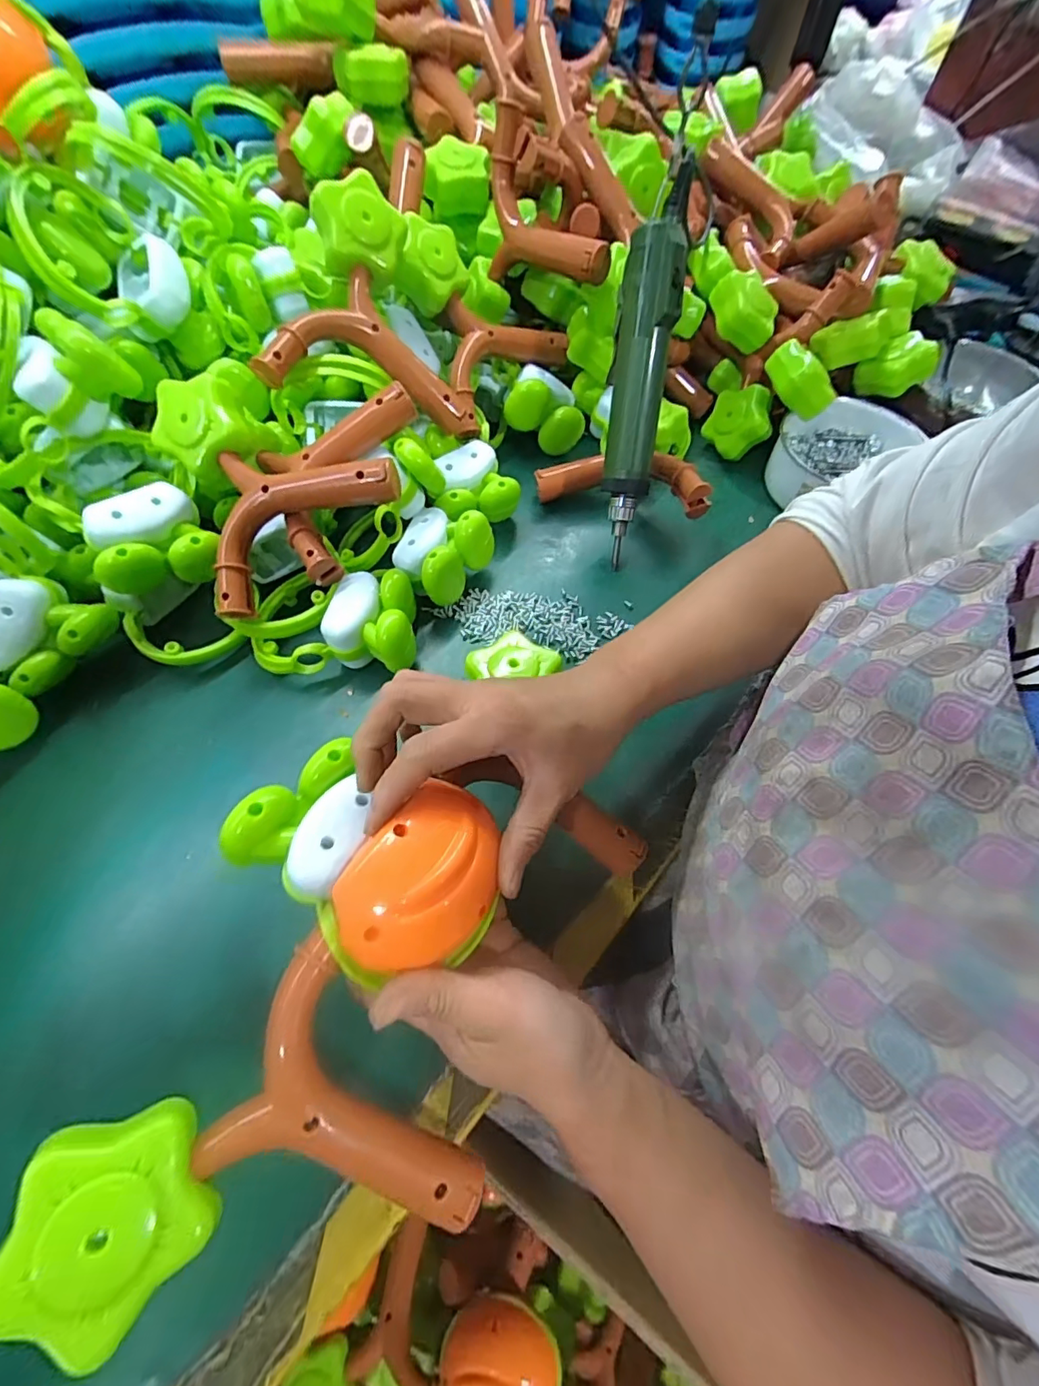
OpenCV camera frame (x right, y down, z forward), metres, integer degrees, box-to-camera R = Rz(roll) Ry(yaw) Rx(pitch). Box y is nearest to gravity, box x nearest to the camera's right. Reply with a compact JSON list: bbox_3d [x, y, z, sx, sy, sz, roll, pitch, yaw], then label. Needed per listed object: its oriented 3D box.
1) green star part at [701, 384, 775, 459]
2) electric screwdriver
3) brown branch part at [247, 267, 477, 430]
[{"bbox_3d":[0.230,-0.283,0.550,0.030,0.067,0.063,-2,75,-45],"label":"green star part"},{"bbox_3d":[0.098,-0.253,0.439,0.040,0.272,0.050,5,27,0],"label":"electric screwdriver"},{"bbox_3d":[-0.113,-0.269,0.417,0.170,0.071,0.090,3,56,-33],"label":"brown branch part"}]

